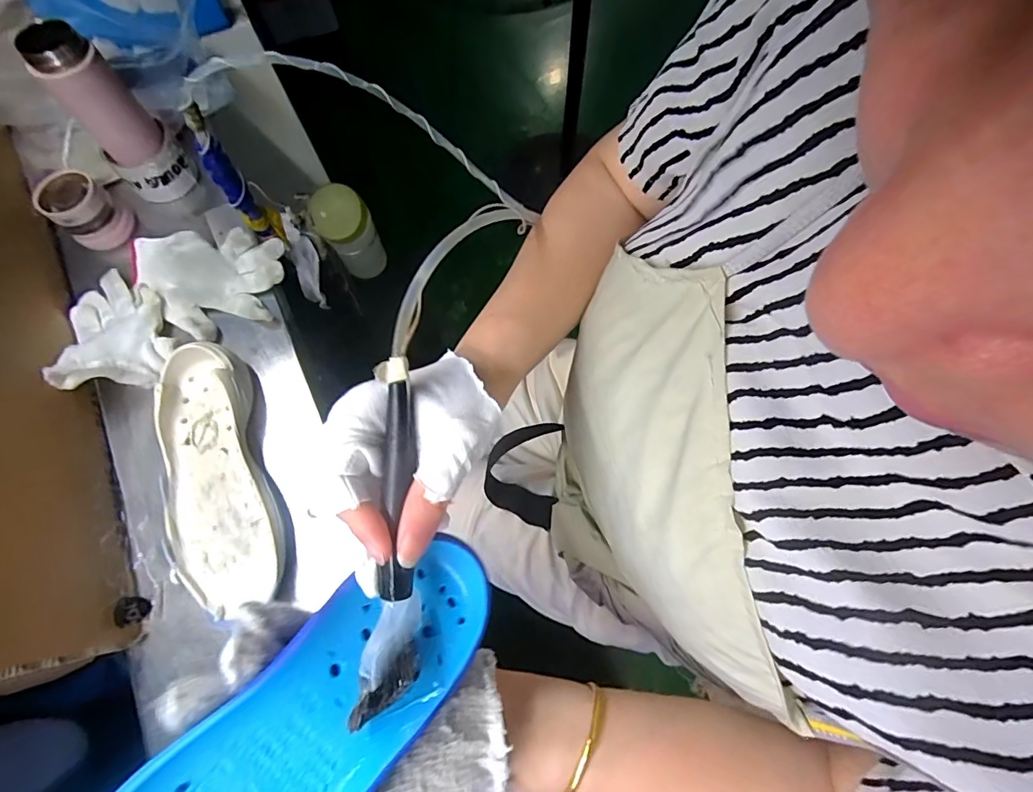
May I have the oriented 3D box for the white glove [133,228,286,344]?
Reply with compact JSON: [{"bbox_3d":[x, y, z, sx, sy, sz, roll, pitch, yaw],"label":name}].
[{"bbox_3d":[-0.360,-0.126,0.555,0.181,0.031,0.131,-4,71,-1],"label":"white glove"}]

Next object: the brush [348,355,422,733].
[{"bbox_3d":[-0.058,0.063,0.228,0.021,0.031,0.159,1,87,1],"label":"brush"}]

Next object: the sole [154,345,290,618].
[{"bbox_3d":[-0.299,0.071,0.472,0.092,0.030,0.261,-19,72,-6],"label":"sole"}]

